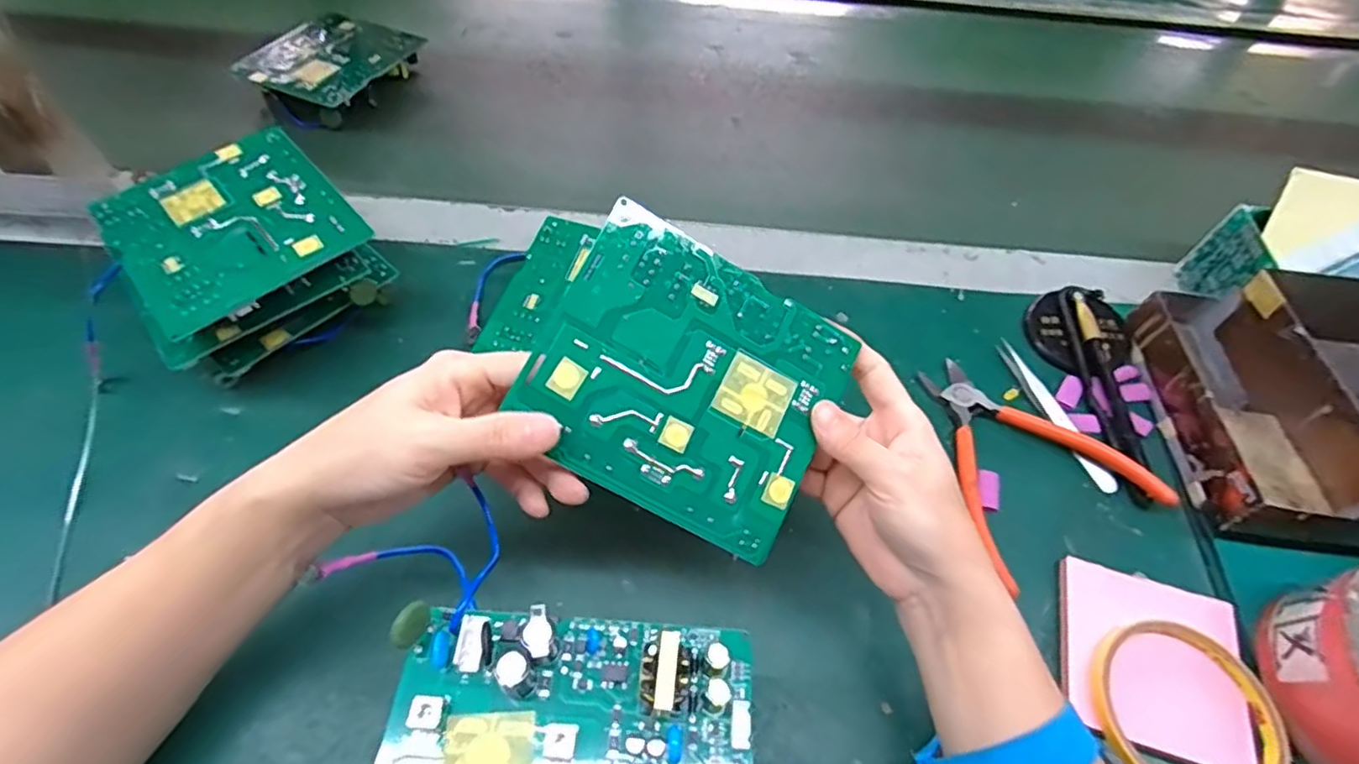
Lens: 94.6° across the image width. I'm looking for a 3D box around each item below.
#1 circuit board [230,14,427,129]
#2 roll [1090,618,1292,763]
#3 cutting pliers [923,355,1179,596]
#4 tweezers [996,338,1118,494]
[{"bbox_3d":[-0.313,-0.290,0.577,0.107,0.031,0.133,25,58,13],"label":"circuit board"},{"bbox_3d":[0.245,0.161,0.307,0.084,0.017,0.083,1,56,-2],"label":"roll"},{"bbox_3d":[0.213,0.038,0.386,0.112,0.018,0.133,-12,58,-11],"label":"cutting pliers"},{"bbox_3d":[0.244,0.020,0.408,0.014,0.007,0.114,-15,58,-13],"label":"tweezers"}]

